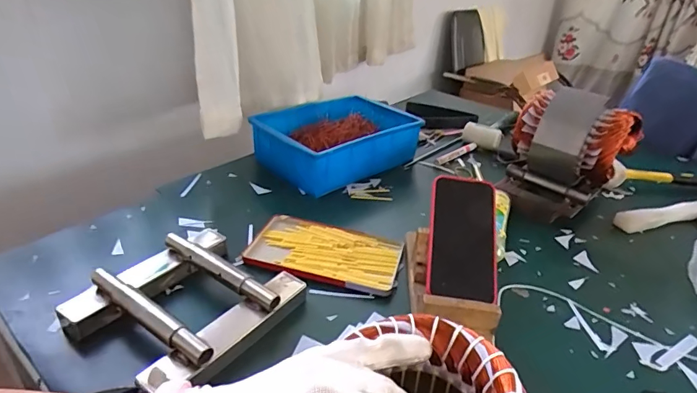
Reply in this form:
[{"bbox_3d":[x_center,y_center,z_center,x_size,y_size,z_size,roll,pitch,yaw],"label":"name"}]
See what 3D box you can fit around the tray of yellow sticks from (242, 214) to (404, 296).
[{"bbox_3d":[-0.031,0.076,0.602,0.199,0.014,0.122,8,30,7],"label":"tray of yellow sticks"}]

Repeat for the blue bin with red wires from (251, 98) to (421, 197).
[{"bbox_3d":[-0.027,-0.105,0.829,0.283,0.090,0.190,-21,38,-37],"label":"blue bin with red wires"}]

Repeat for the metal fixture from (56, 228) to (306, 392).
[{"bbox_3d":[-0.169,0.112,0.482,0.180,0.045,0.192,21,34,28],"label":"metal fixture"}]

